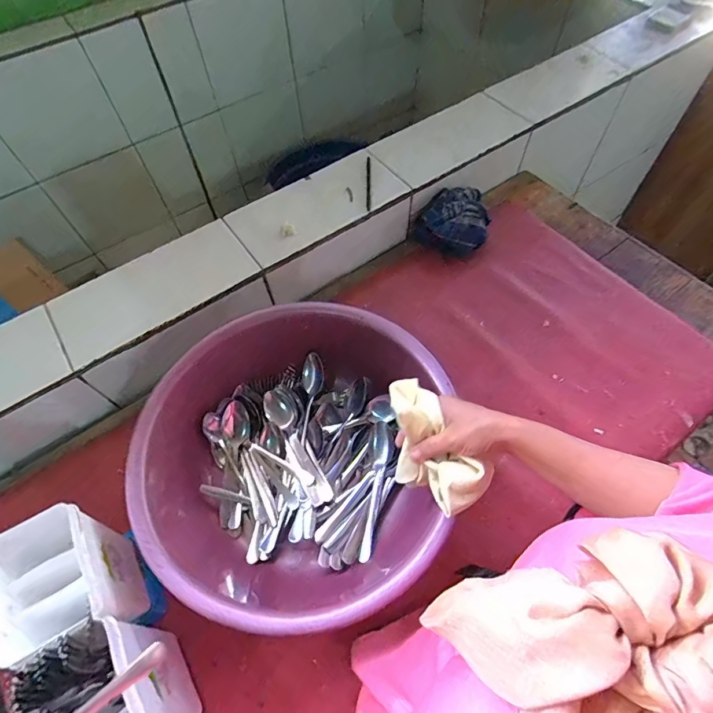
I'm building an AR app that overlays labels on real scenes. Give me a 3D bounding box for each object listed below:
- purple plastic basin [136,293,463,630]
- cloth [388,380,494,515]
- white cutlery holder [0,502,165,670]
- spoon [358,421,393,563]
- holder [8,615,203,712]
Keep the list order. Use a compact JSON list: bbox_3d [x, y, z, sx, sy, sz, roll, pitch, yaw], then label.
[{"bbox_3d":[-0.075,0.126,0.563,0.364,0.120,0.380,-1,60,2],"label":"purple plastic basin"},{"bbox_3d":[0.075,0.093,0.462,0.074,0.052,0.149,-23,70,-11],"label":"cloth"},{"bbox_3d":[-0.311,0.253,0.478,0.094,0.142,0.123,-29,63,-14],"label":"white cutlery holder"},{"bbox_3d":[0.027,0.175,0.566,0.029,0.037,0.171,5,61,5],"label":"spoon"},{"bbox_3d":[-0.233,0.336,0.422,0.084,0.165,0.121,-31,64,-15],"label":"holder"}]

